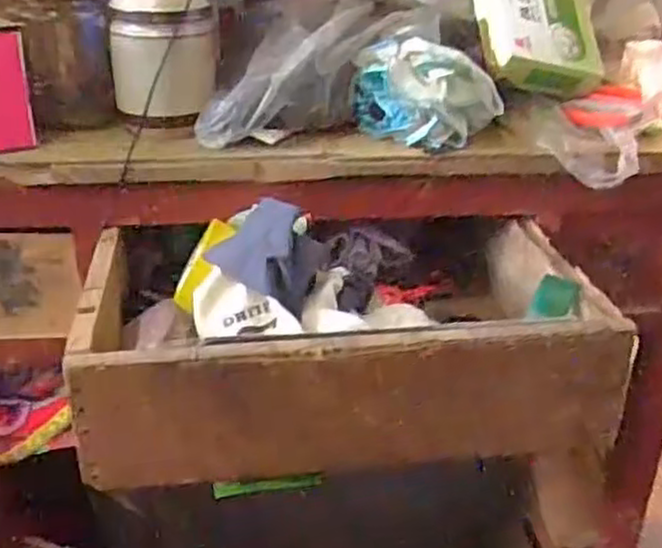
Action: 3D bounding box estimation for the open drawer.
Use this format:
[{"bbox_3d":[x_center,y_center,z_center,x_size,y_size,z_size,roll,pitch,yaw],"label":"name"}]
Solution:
[{"bbox_3d":[0.010,0.055,0.643,0.410,0.118,0.202,-3,27,-7],"label":"open drawer"}]

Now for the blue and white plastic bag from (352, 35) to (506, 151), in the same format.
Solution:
[{"bbox_3d":[0.089,-0.173,0.706,0.083,0.088,0.108,-22,34,-37],"label":"blue and white plastic bag"}]

